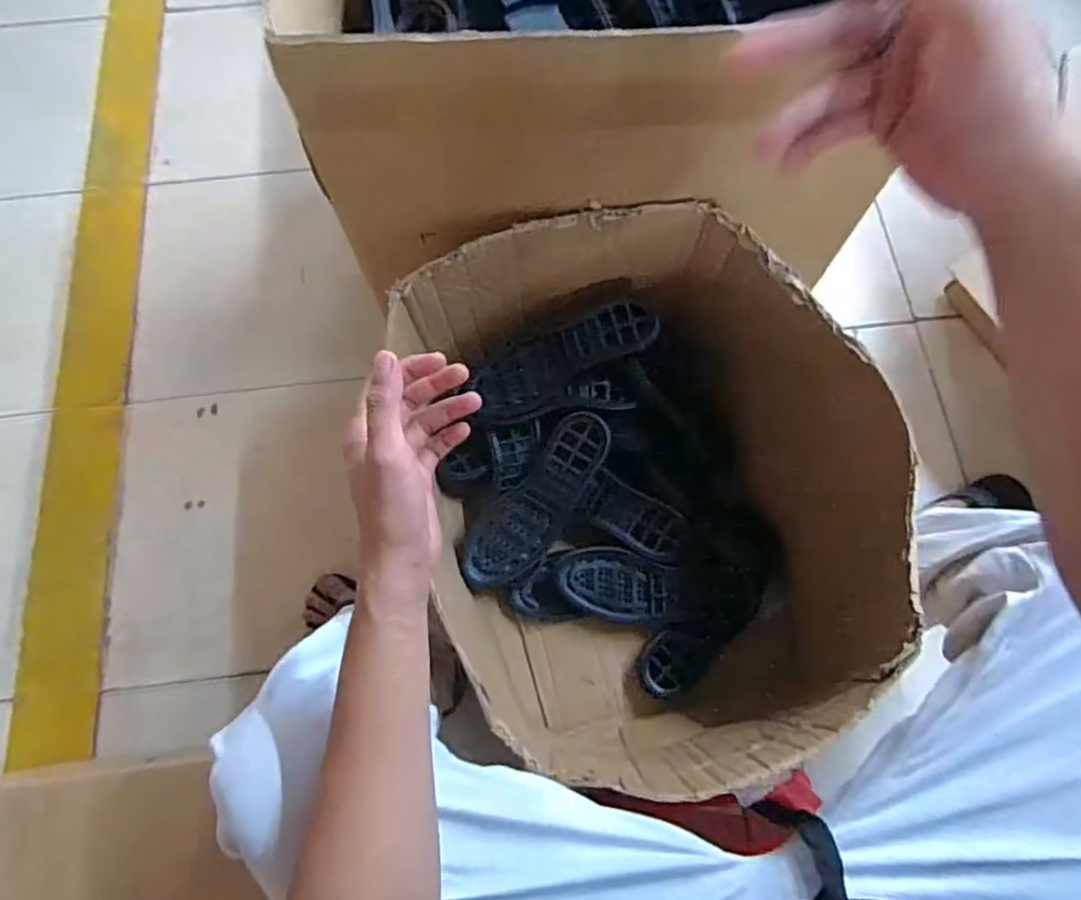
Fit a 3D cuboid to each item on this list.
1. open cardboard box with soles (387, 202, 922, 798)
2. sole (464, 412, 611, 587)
[{"bbox_3d":[0.102,0.065,0.737,0.445,0.358,0.548,-8,72,-3],"label":"open cardboard box with soles"},{"bbox_3d":[-0.002,0.064,0.823,0.088,0.034,0.251,38,89,12],"label":"sole"}]

